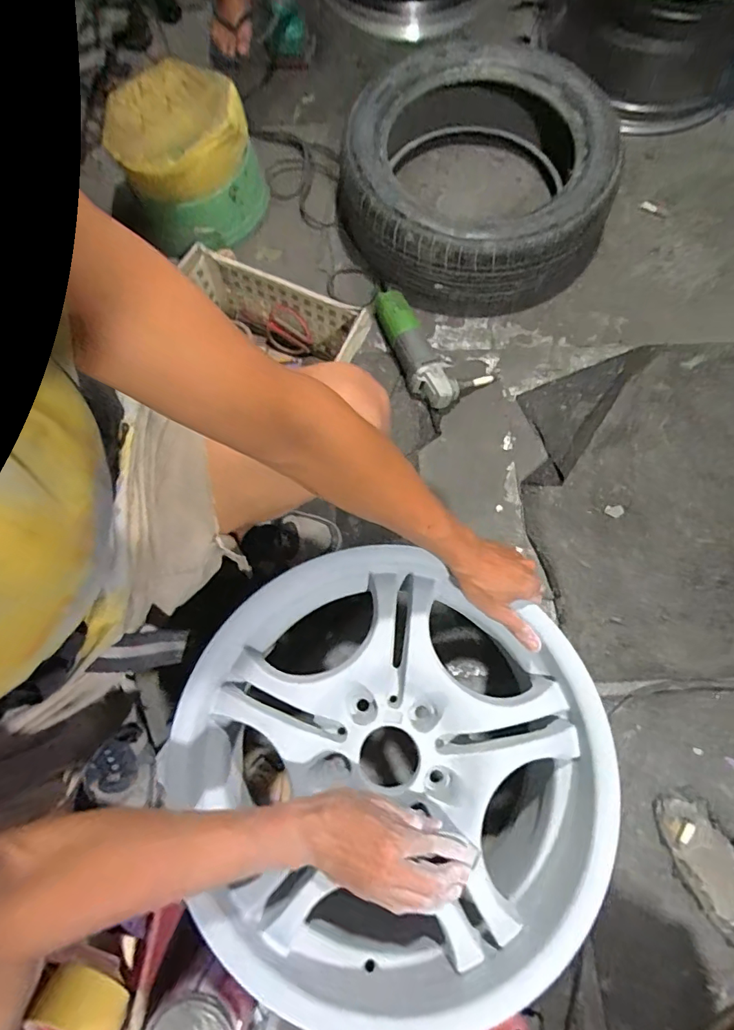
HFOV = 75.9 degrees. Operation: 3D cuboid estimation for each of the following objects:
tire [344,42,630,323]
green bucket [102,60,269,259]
[{"bbox_3d":[0.207,-0.666,0.892,0.476,0.187,0.534,15,74,6],"label":"tire"},{"bbox_3d":[-0.334,-0.653,0.888,0.235,0.200,0.212,-25,74,-6],"label":"green bucket"}]

